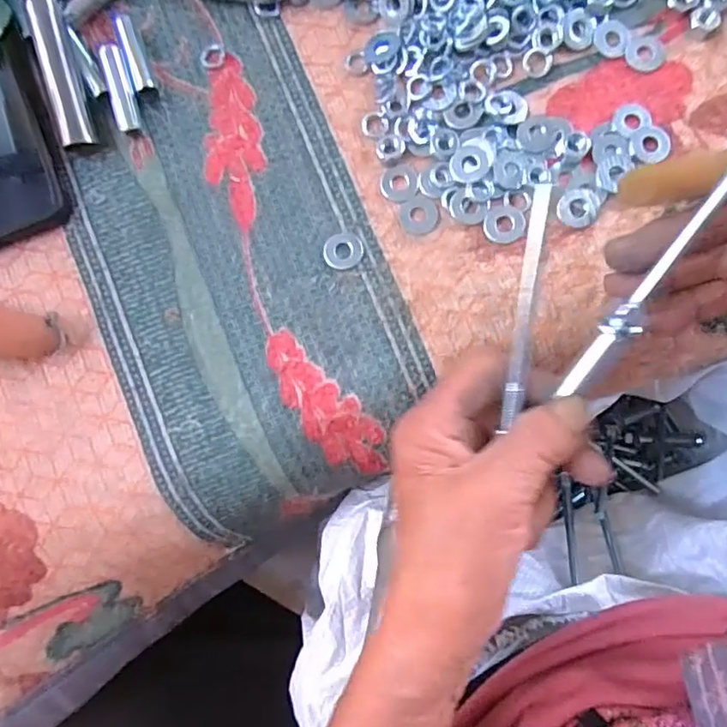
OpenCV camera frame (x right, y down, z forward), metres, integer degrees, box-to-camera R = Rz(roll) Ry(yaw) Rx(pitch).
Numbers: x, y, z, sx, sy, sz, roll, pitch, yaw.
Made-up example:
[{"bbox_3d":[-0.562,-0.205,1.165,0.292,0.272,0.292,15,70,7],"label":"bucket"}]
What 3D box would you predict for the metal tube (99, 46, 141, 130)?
[{"bbox_3d":[-0.121,-0.136,0.286,0.009,0.008,0.041,-13,85,3],"label":"metal tube"}]

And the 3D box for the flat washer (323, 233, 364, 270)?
[{"bbox_3d":[-0.010,-0.055,0.282,0.019,0.004,0.018,-7,85,3],"label":"flat washer"}]

